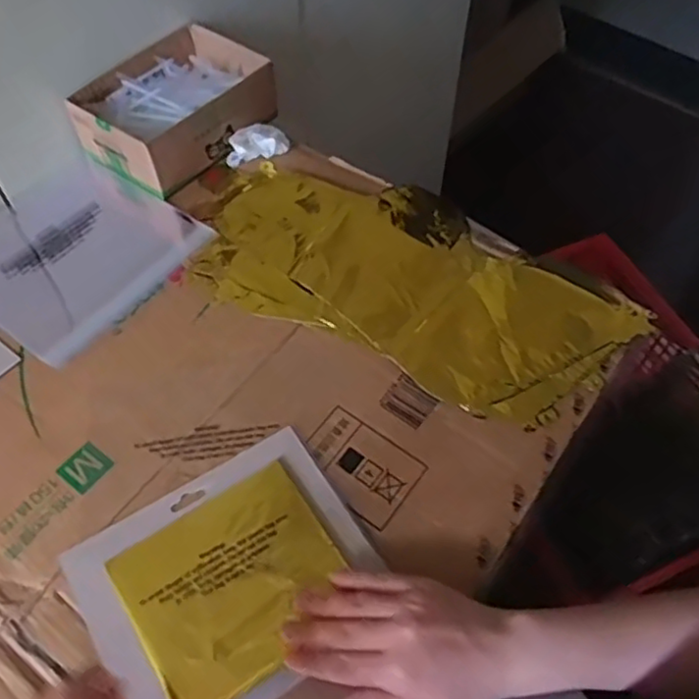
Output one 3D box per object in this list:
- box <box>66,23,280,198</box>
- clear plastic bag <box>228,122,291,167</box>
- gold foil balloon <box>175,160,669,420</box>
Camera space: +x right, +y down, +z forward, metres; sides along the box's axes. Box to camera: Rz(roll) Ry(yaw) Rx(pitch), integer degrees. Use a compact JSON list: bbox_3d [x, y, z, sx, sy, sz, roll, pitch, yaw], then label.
[{"bbox_3d":[-0.181,-0.265,0.712,0.146,0.058,0.192,29,62,18],"label":"box"},{"bbox_3d":[-0.101,-0.223,0.720,0.067,0.020,0.034,-21,59,-13],"label":"clear plastic bag"},{"bbox_3d":[0.061,-0.067,0.626,0.393,0.030,0.207,23,60,14],"label":"gold foil balloon"}]

